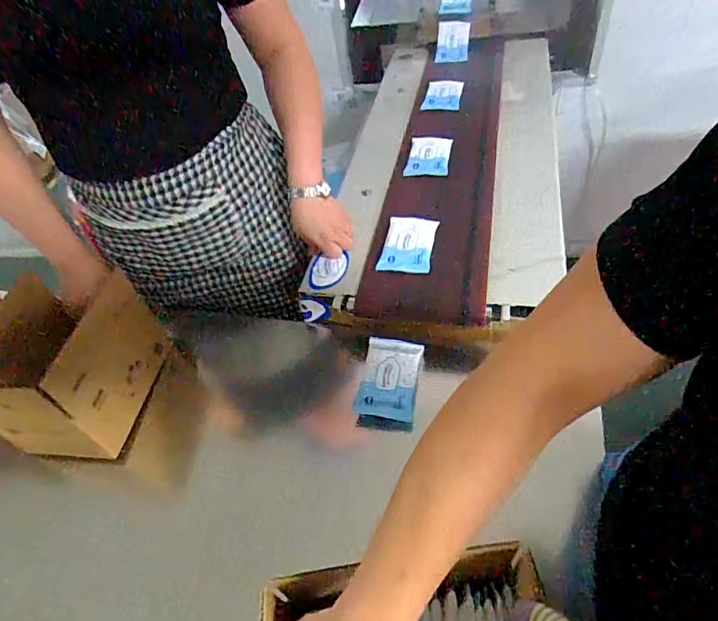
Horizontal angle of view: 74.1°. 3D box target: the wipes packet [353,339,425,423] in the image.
[{"bbox_3d":[0.051,0.106,0.733,0.093,0.043,0.142,7,49,12],"label":"wipes packet"}]

